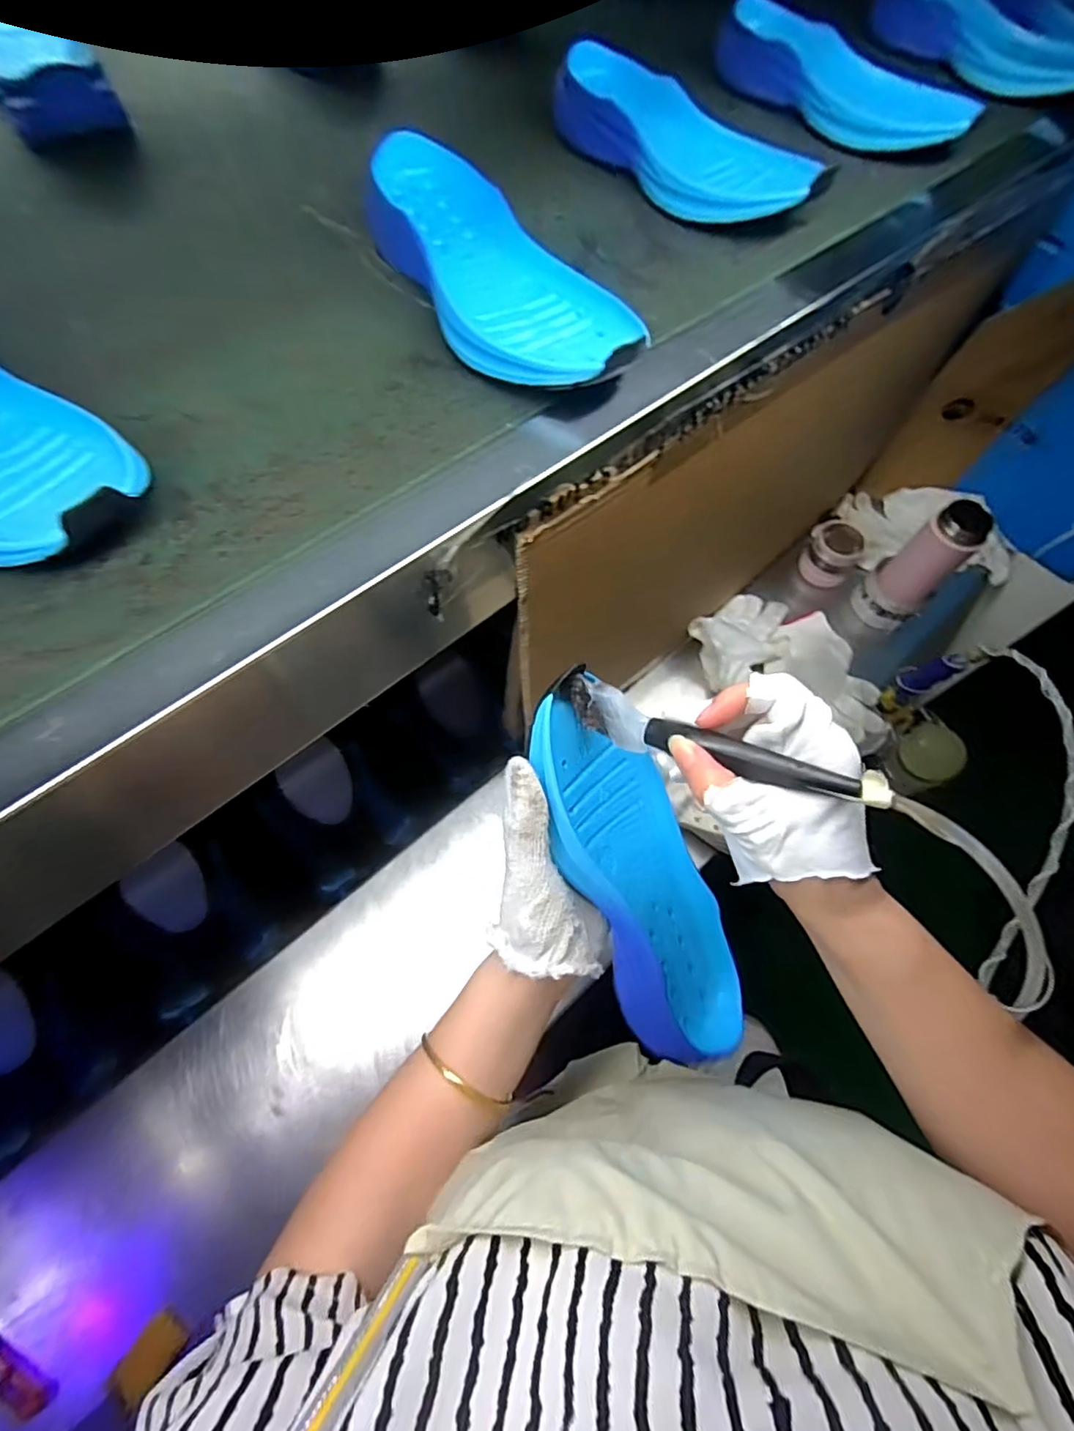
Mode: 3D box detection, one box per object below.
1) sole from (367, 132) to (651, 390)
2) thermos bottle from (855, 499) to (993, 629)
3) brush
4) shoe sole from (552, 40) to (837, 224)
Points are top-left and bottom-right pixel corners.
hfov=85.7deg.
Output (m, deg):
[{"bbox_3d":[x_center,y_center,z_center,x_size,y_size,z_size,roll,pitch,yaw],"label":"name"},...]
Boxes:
[{"bbox_3d":[-0.026,-0.281,0.368,0.100,0.042,0.250,-29,67,-14],"label":"sole"},{"bbox_3d":[0.473,-0.186,0.717,0.072,0.178,0.060,42,66,17],"label":"thermos bottle"},{"bbox_3d":[0.086,0.014,0.289,0.159,0.031,0.018,18,64,30],"label":"brush"},{"bbox_3d":[0.109,-0.441,0.448,0.086,0.039,0.234,-32,69,-20],"label":"shoe sole"}]

